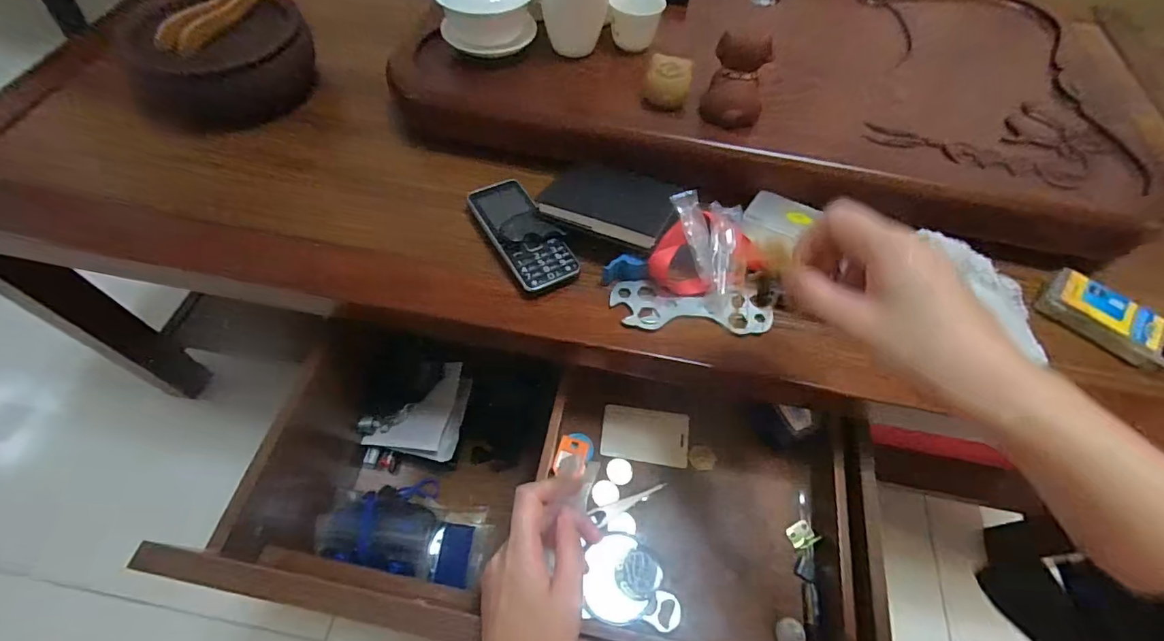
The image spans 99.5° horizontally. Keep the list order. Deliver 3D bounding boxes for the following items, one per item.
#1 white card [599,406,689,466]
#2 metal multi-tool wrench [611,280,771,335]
[{"bbox_3d":[0.063,0.114,0.487,0.085,0.004,0.052,8,66,3],"label":"white card"},{"bbox_3d":[0.087,-0.010,0.392,0.127,0.009,0.044,9,59,5],"label":"metal multi-tool wrench"}]

